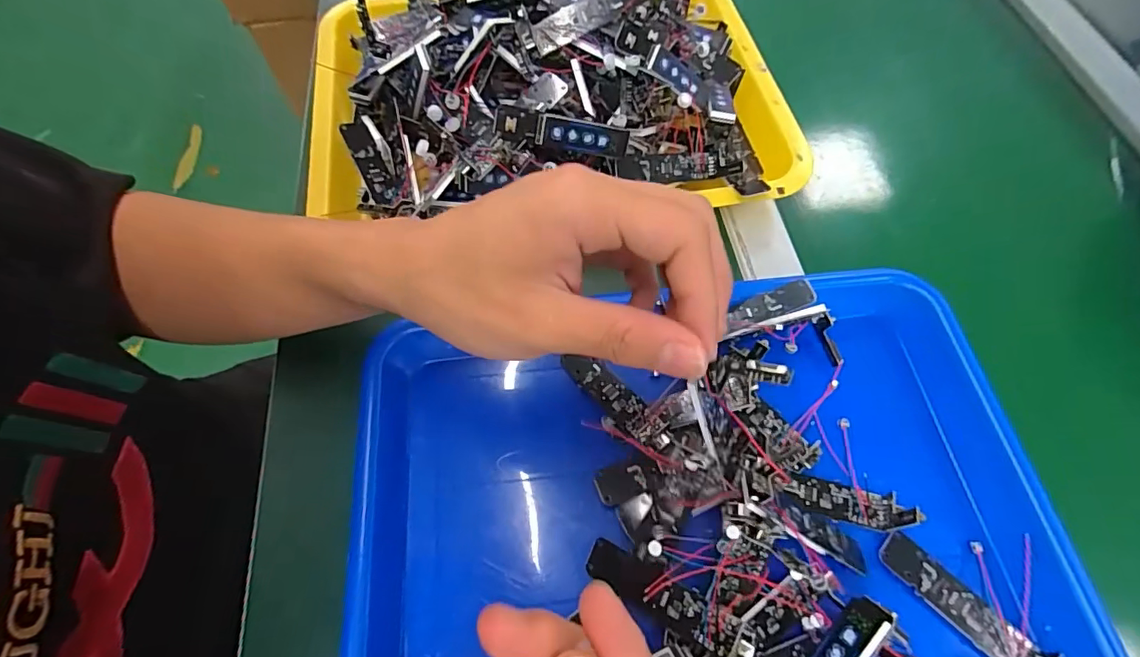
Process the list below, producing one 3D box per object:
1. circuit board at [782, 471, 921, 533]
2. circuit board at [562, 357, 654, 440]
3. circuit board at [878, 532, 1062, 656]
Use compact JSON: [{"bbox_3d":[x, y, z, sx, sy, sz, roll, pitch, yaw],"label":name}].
[{"bbox_3d":[0.143,0.089,0.261,0.063,0.009,0.018,11,64,5],"label":"circuit board"},{"bbox_3d":[0.021,0.036,0.290,0.018,0.005,0.064,-46,64,-1],"label":"circuit board"},{"bbox_3d":[0.184,0.124,0.229,0.076,0.033,0.019,41,70,18],"label":"circuit board"}]

